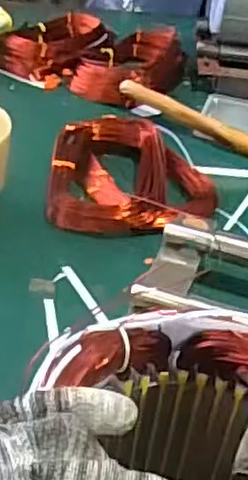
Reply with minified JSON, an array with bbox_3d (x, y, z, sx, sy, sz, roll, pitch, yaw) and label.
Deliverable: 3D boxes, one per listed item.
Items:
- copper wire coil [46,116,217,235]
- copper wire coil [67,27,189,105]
[{"bbox_3d":[0.010,-0.067,0.681,0.169,0.044,0.147,5,36,-3],"label":"copper wire coil"},{"bbox_3d":[0.014,-0.237,0.913,0.099,0.048,0.177,30,42,28],"label":"copper wire coil"}]

